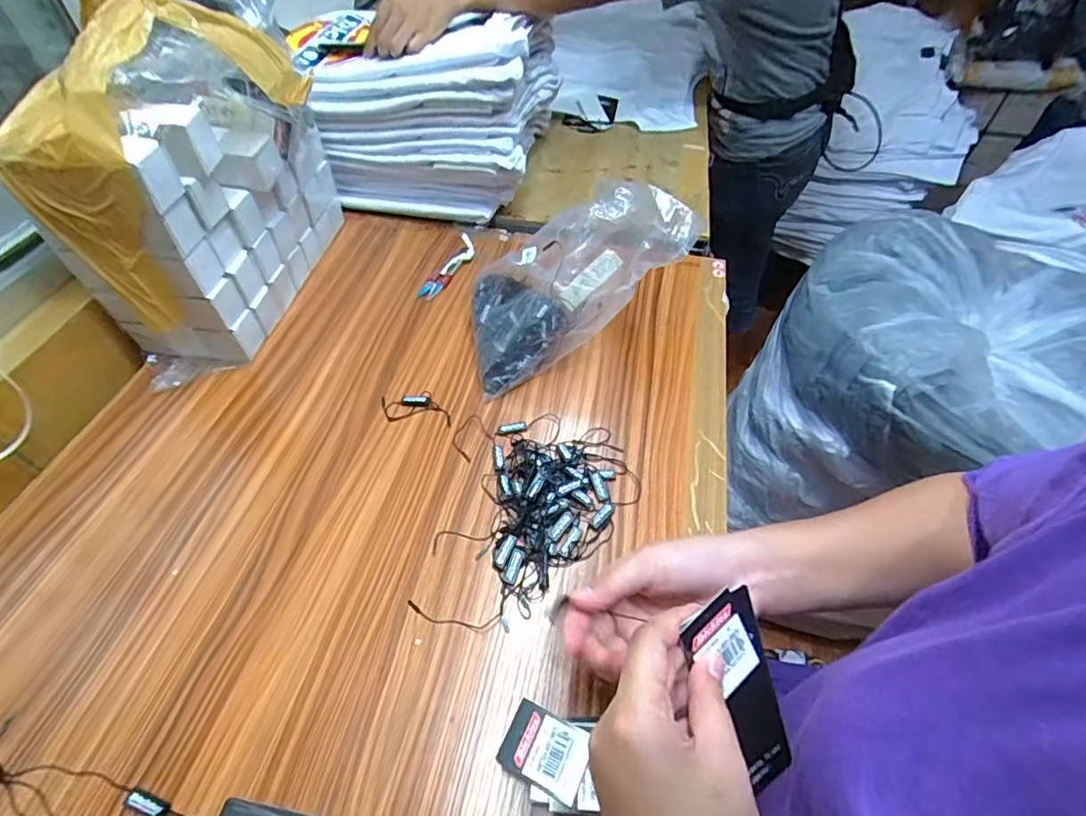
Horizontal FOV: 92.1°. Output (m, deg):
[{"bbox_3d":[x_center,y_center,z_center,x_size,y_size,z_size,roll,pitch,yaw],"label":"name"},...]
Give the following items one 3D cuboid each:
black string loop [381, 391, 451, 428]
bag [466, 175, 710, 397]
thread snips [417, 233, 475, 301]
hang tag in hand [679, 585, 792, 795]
[{"bbox_3d":[-0.126,-0.002,0.523,0.072,0.005,0.038,4,51,2],"label":"black string loop"},{"bbox_3d":[0.021,-0.140,0.540,0.216,0.152,0.134,-19,54,-16],"label":"bag"},{"bbox_3d":[-0.115,-0.180,0.659,0.031,0.007,0.128,18,53,13],"label":"thread snips"},{"bbox_3d":[0.106,0.148,0.273,0.043,0.005,0.105,-26,101,-21],"label":"hang tag in hand"}]

